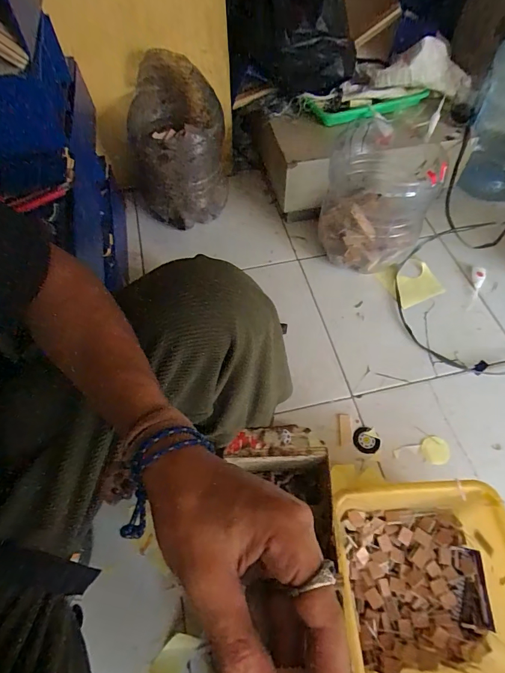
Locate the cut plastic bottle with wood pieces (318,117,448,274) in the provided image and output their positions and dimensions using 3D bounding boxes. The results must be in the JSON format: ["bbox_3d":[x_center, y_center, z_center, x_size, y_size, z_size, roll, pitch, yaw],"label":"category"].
[{"bbox_3d":[0.307,-0.348,0.995,0.238,0.281,0.314,14,60,10],"label":"cut plastic bottle with wood pieces"}]

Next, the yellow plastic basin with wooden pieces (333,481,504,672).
[{"bbox_3d":[0.268,0.383,0.612,0.265,0.123,0.272,-4,59,-1],"label":"yellow plastic basin with wooden pieces"}]

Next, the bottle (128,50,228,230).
[{"bbox_3d":[-0.182,-0.461,0.980,0.221,0.314,0.266,-11,59,-6],"label":"bottle"}]

